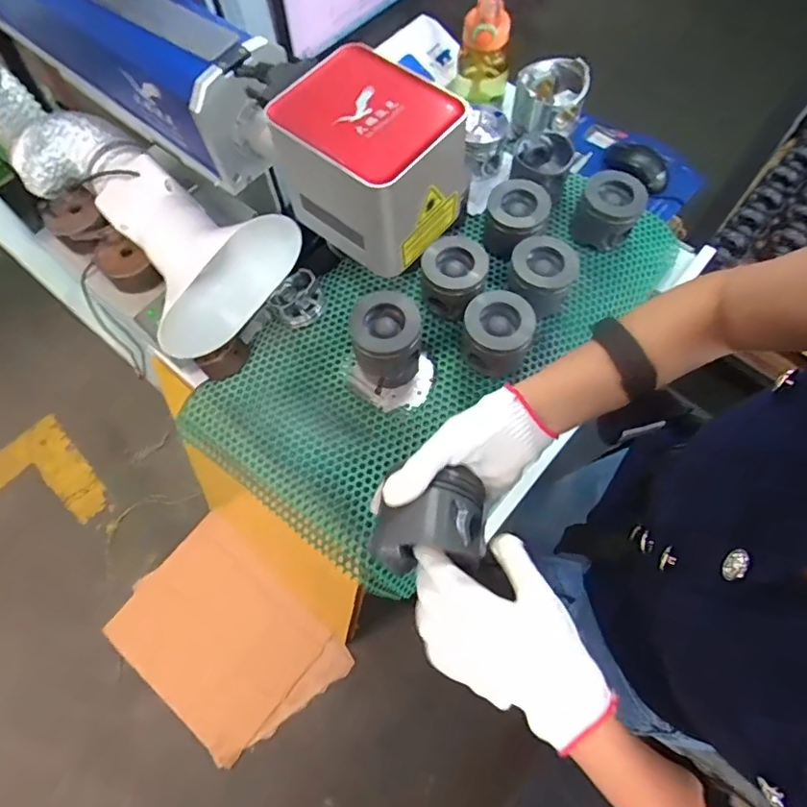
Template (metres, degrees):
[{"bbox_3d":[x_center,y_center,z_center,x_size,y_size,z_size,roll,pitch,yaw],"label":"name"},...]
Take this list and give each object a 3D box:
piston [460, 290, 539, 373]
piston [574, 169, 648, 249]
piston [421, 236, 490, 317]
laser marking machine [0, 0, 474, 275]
[{"bbox_3d":[0.121,-0.094,0.711,0.090,0.080,0.091,-1,66,2],"label":"piston"},{"bbox_3d":[0.303,-0.286,0.788,0.090,0.076,0.083,19,68,10],"label":"piston"},{"bbox_3d":[0.069,-0.170,0.742,0.089,0.074,0.076,6,66,5],"label":"piston"},{"bbox_3d":[-0.203,-0.307,0.487,0.577,0.133,0.105,37,72,17],"label":"laser marking machine"}]

